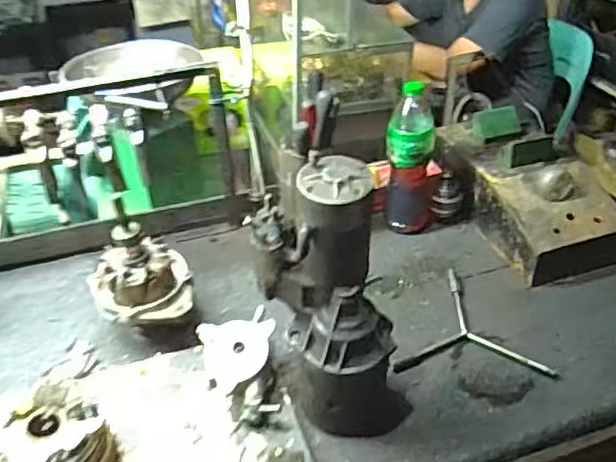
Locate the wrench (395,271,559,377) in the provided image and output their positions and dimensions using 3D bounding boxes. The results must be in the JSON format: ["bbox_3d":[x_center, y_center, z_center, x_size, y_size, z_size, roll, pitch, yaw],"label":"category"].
[{"bbox_3d":[0.242,0.133,0.917,0.223,0.020,0.201,2,38,4],"label":"wrench"}]

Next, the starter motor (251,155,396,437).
[{"bbox_3d":[0.023,0.094,0.703,0.160,0.352,0.108,-4,38,-3],"label":"starter motor"}]

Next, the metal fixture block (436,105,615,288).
[{"bbox_3d":[0.390,-0.075,1.060,0.186,0.149,0.322,-12,39,-14],"label":"metal fixture block"}]

